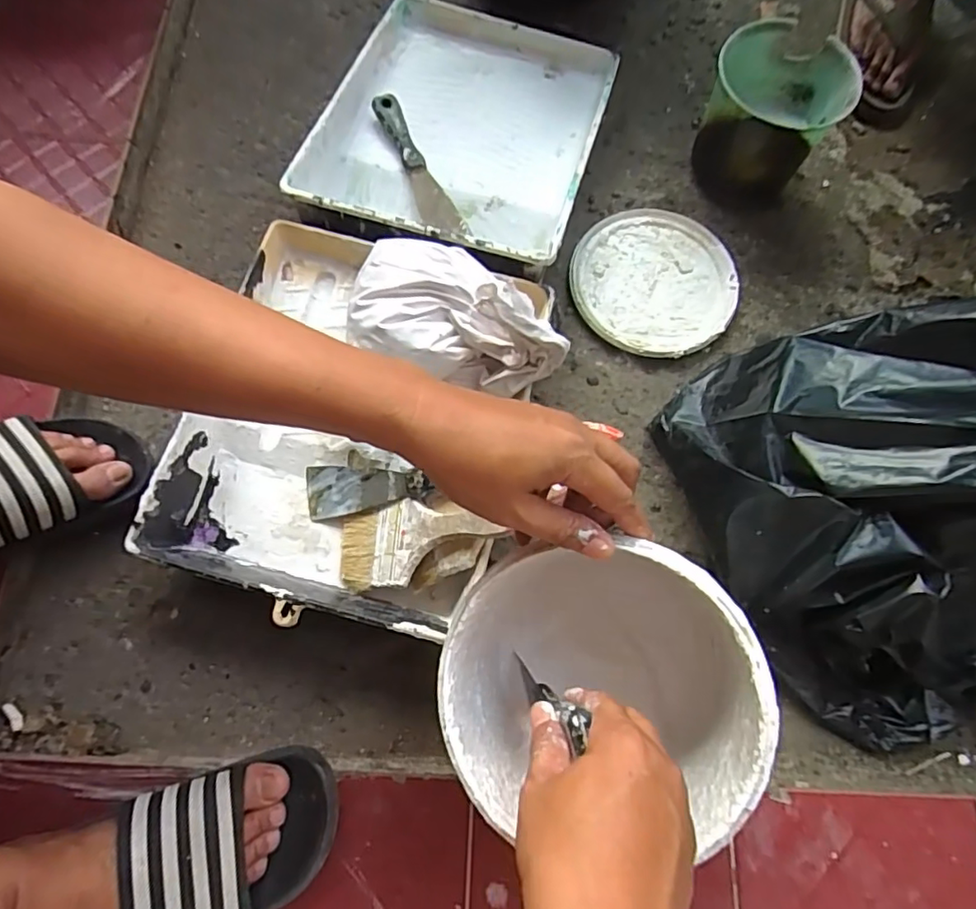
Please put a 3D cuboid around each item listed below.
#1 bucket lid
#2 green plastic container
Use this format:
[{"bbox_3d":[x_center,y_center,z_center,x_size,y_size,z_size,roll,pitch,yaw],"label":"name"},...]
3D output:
[{"bbox_3d":[0.182,-0.190,0.635,0.177,0.017,0.176,0,72,-1],"label":"bucket lid"},{"bbox_3d":[0.297,-0.361,0.626,0.123,0.127,0.127,17,72,4],"label":"green plastic container"}]

